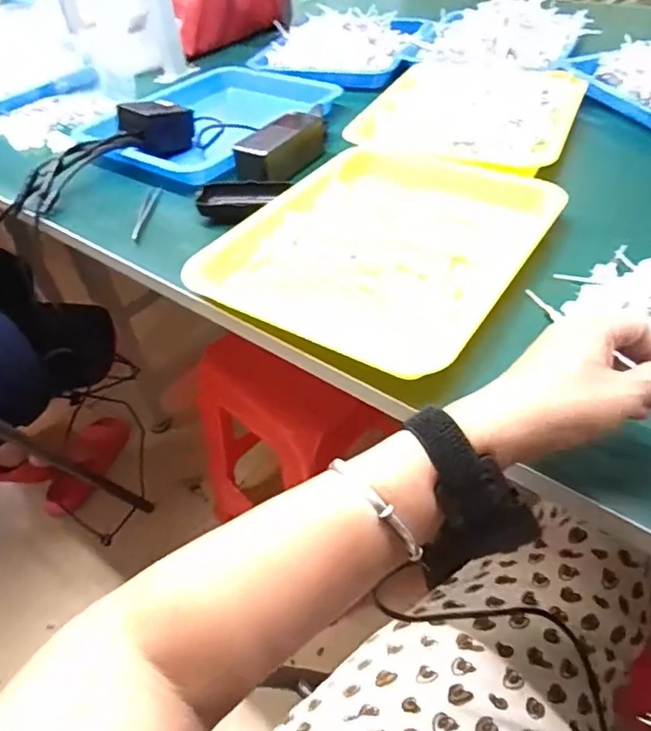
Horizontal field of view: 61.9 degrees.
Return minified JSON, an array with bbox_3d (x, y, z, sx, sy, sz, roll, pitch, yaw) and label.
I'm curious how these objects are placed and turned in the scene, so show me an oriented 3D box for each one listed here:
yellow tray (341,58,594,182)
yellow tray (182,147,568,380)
[{"bbox_3d":[0.193,-0.342,0.717,0.253,0.024,0.293,17,49,21],"label":"yellow tray"},{"bbox_3d":[0.065,-0.125,0.534,0.257,0.028,0.308,24,52,26],"label":"yellow tray"}]

